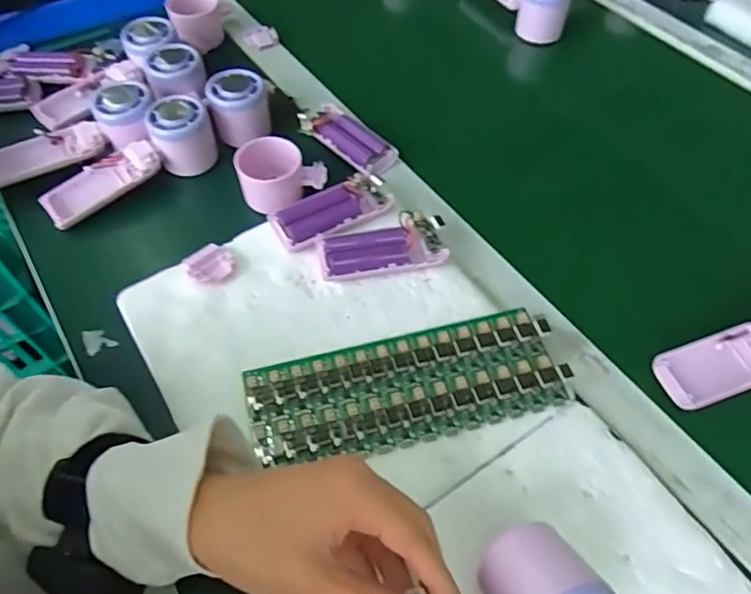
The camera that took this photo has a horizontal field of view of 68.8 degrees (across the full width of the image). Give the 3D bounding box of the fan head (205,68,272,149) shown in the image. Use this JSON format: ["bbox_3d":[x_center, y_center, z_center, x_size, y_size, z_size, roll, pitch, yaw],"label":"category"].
[{"bbox_3d":[-0.137,-0.188,0.551,0.056,0.057,0.051,-18,59,-11],"label":"fan head"}]

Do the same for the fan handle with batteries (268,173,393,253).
[{"bbox_3d":[-0.037,-0.074,0.477,0.101,0.022,0.044,-30,62,-17],"label":"fan handle with batteries"}]

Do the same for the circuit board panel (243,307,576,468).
[{"bbox_3d":[0.022,0.064,0.392,0.218,0.015,0.080,-13,58,-8],"label":"circuit board panel"}]

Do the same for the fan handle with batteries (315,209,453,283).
[{"bbox_3d":[0.006,-0.041,0.455,0.103,0.022,0.043,-9,58,-6],"label":"fan handle with batteries"}]

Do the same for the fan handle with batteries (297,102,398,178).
[{"bbox_3d":[-0.028,-0.157,0.543,0.050,0.018,0.105,-38,65,-21],"label":"fan handle with batteries"}]

